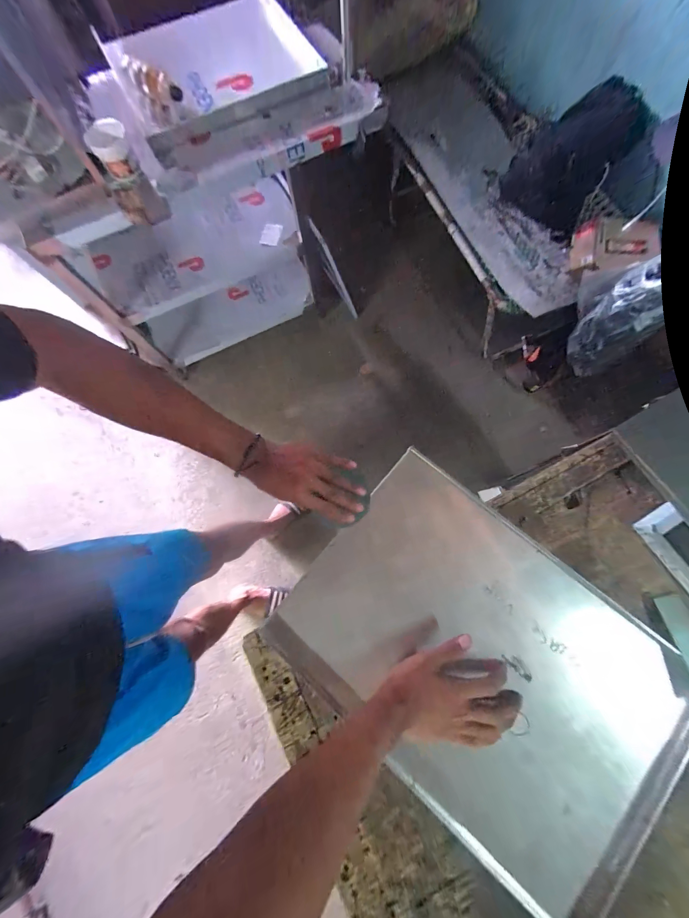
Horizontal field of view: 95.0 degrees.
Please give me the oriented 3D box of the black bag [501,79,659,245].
[{"bbox_3d":[0.842,-1.112,1.179,0.379,0.285,0.406,-38,77,-7],"label":"black bag"}]

